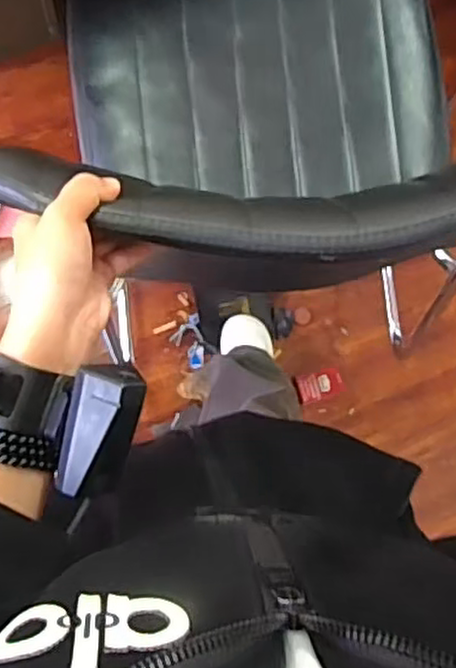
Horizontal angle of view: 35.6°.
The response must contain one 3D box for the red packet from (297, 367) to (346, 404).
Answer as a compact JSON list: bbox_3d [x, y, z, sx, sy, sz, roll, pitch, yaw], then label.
[{"bbox_3d":[0.177,0.098,1.352,0.089,0.012,0.053,-16,89,-8],"label":"red packet"}]

